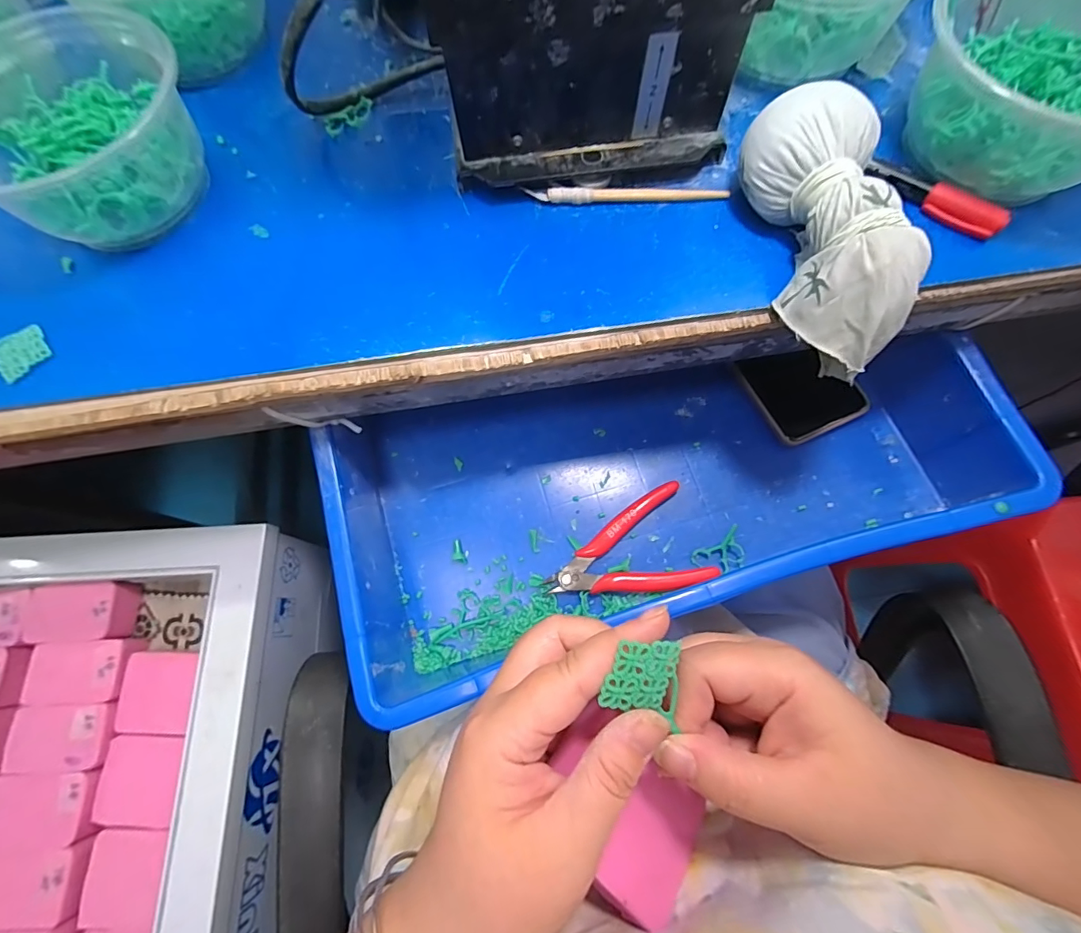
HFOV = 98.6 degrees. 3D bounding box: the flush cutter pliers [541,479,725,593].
[{"bbox_3d":[0.061,0.067,0.341,0.115,0.012,0.072,-22,72,-6],"label":"flush cutter pliers"}]

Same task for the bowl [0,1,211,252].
[{"bbox_3d":[-0.262,-0.186,0.264,0.115,0.062,0.124,0,72,1],"label":"bowl"}]

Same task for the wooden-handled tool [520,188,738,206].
[{"bbox_3d":[0.050,-0.158,0.272,0.116,0.007,0.008,2,72,2],"label":"wooden-handled tool"}]

